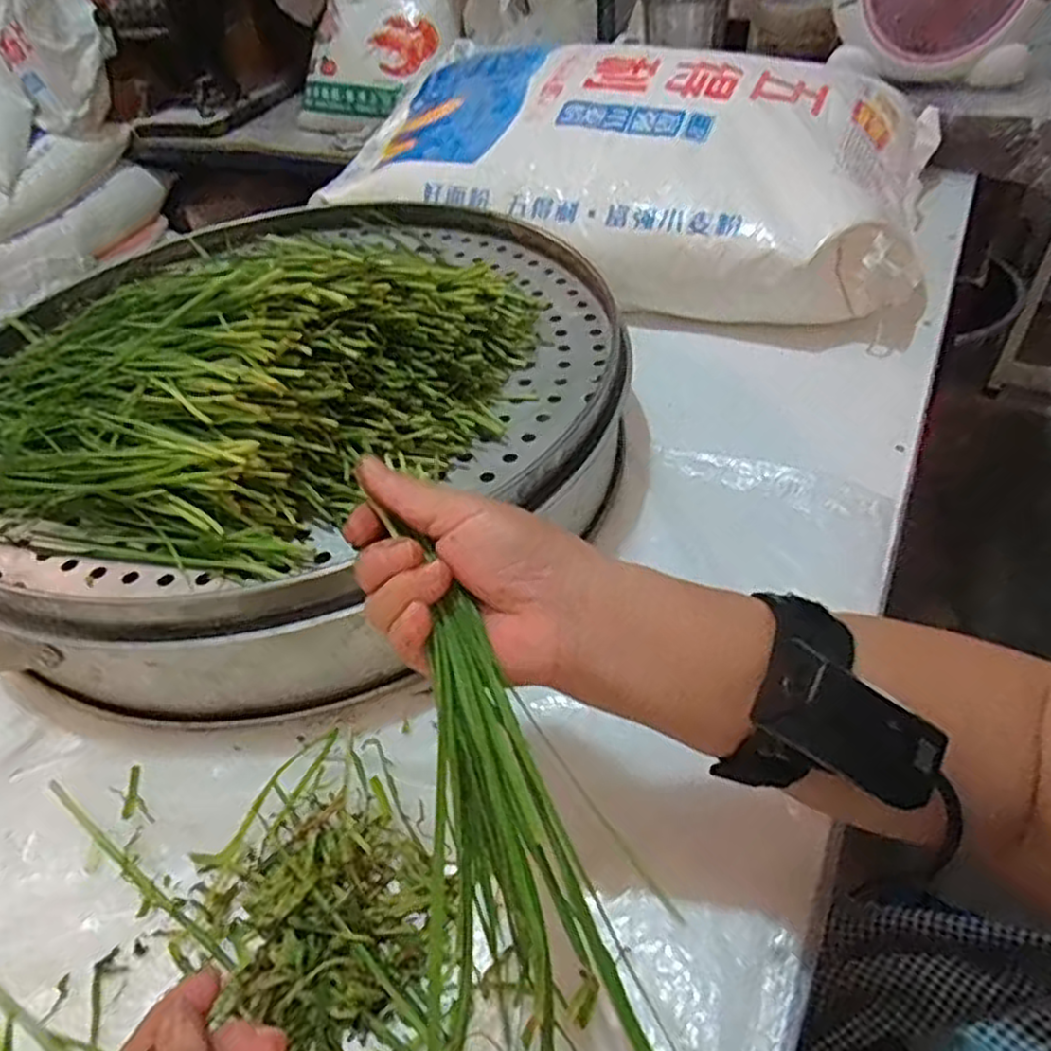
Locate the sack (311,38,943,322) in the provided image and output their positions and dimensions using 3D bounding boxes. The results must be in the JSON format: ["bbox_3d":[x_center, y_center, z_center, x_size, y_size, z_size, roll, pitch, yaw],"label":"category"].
[{"bbox_3d":[0.107,-0.403,0.807,0.631,0.155,0.369,13,49,19],"label":"sack"}]

